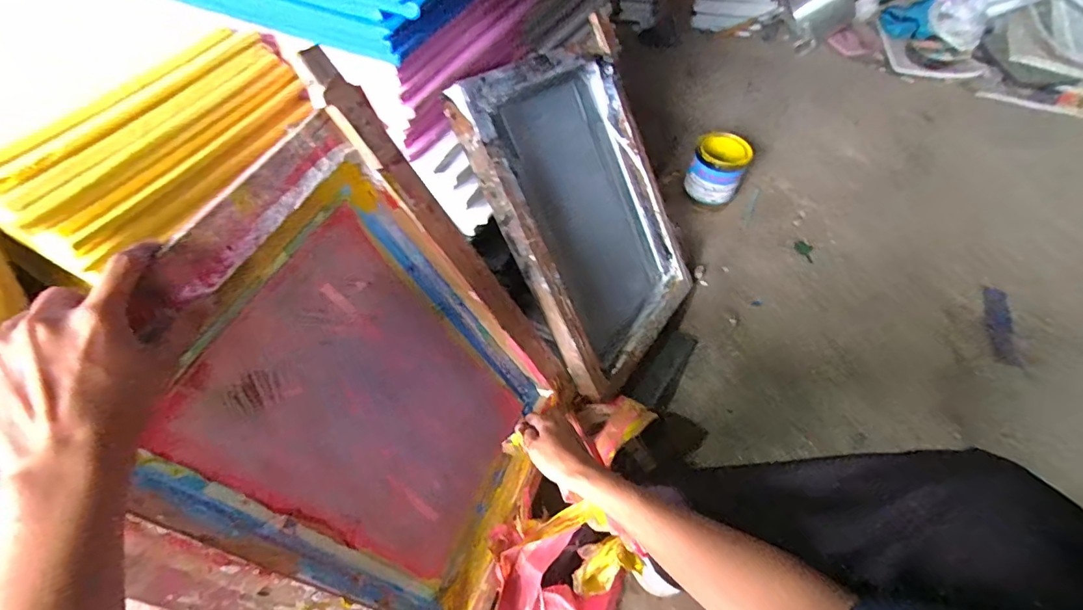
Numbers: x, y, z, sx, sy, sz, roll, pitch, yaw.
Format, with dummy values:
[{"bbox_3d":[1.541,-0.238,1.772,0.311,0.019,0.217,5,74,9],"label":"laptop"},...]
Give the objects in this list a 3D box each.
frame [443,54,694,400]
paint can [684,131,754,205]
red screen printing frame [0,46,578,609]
[{"bbox_3d":[0.075,-0.132,0.717,0.062,0.446,0.328,-8,26,42],"label":"frame"},{"bbox_3d":[0.379,-0.288,1.040,0.114,0.130,0.123,-1,52,2],"label":"paint can"},{"bbox_3d":[-0.140,0.097,0.452,0.042,0.442,0.371,-1,47,36],"label":"red screen printing frame"}]

